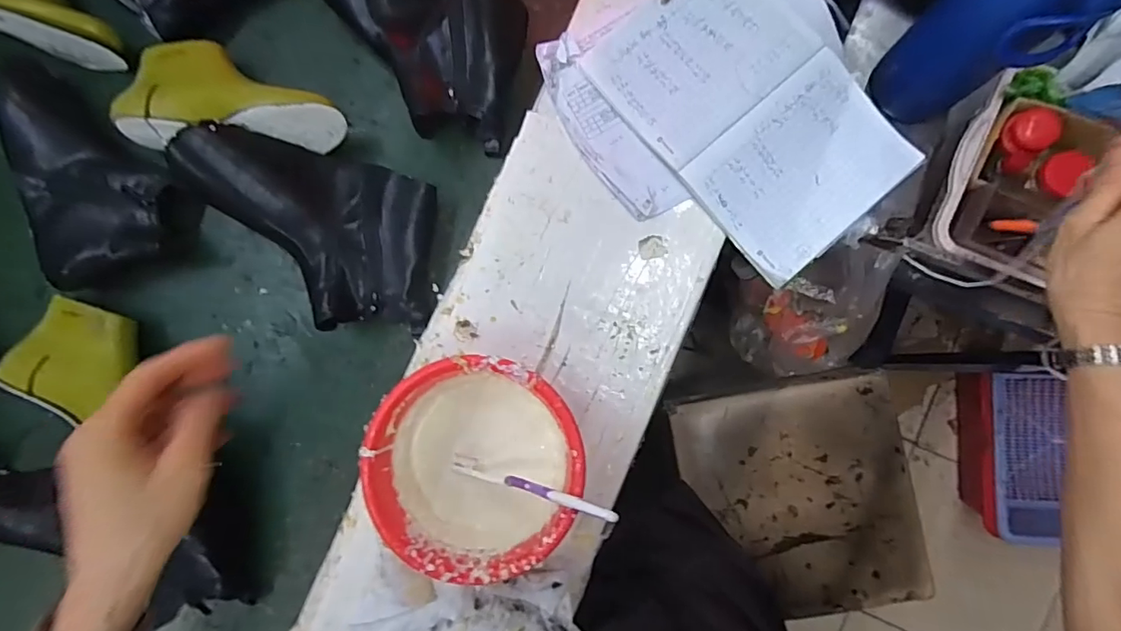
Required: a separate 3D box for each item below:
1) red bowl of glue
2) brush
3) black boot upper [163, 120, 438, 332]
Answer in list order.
[{"bbox_3d":[-0.074,0.136,0.501,0.186,0.089,0.187,0,86,3],"label":"red bowl of glue"},{"bbox_3d":[-0.026,0.155,0.471,0.170,0.017,0.016,8,86,31],"label":"brush"},{"bbox_3d":[-0.259,-0.086,0.547,0.262,0.081,0.175,14,87,4],"label":"black boot upper"}]

